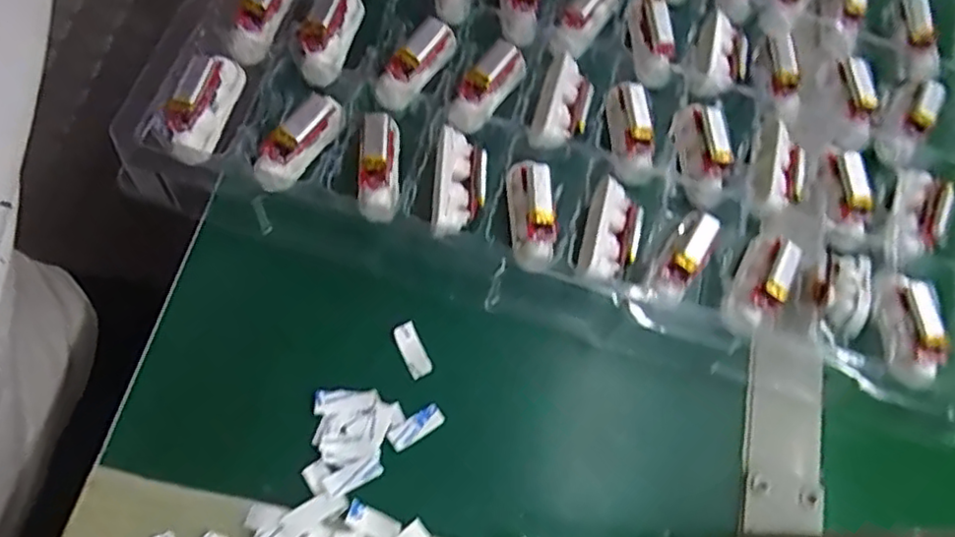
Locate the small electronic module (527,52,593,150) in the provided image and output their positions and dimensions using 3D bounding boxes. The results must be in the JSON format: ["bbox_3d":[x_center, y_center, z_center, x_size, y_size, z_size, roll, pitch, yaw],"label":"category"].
[{"bbox_3d":[0.050,-0.096,0.378,0.031,0.014,0.064,15,68,-3],"label":"small electronic module"}]

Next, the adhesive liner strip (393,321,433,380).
[{"bbox_3d":[-0.033,0.041,0.327,0.012,0.005,0.027,-23,75,-16],"label":"adhesive liner strip"}]

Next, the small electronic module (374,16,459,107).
[{"bbox_3d":[-0.035,-0.118,0.368,0.022,0.021,0.059,32,68,4],"label":"small electronic module"}]

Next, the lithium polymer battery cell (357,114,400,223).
[{"bbox_3d":[-0.052,-0.053,0.338,0.021,0.013,0.058,2,70,-8],"label":"lithium polymer battery cell"}]

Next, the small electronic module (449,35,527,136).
[{"bbox_3d":[0.005,-0.106,0.368,0.023,0.027,0.061,32,68,4],"label":"small electronic module"}]

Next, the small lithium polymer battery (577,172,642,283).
[{"bbox_3d":[0.072,-0.019,0.348,0.029,0.009,0.058,19,68,-2],"label":"small lithium polymer battery"}]

